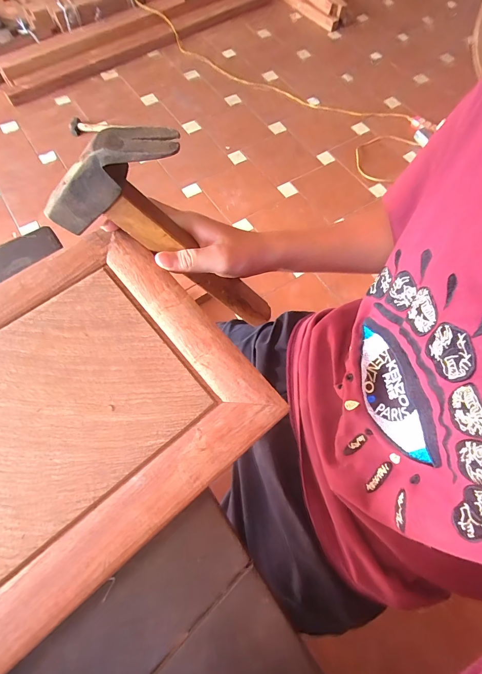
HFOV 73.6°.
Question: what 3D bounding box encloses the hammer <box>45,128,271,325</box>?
[{"bbox_3d":[-0.048,-0.080,0.315,0.109,0.241,0.048,-5,63,32],"label":"hammer"}]

